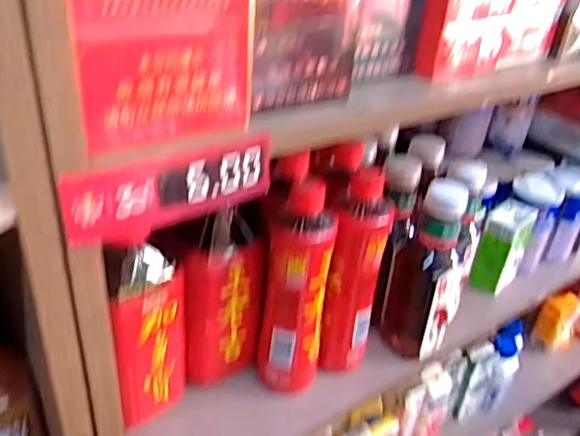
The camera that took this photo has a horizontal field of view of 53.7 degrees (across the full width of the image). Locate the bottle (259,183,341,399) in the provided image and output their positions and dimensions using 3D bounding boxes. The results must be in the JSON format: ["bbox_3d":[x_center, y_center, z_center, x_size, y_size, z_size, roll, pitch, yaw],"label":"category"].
[{"bbox_3d":[0.005,0.071,0.550,0.062,0.220,0.054,11,32,10],"label":"bottle"}]

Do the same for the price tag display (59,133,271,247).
[{"bbox_3d":[-0.064,-0.017,0.328,0.126,0.042,0.012,-19,39,-32],"label":"price tag display"}]

